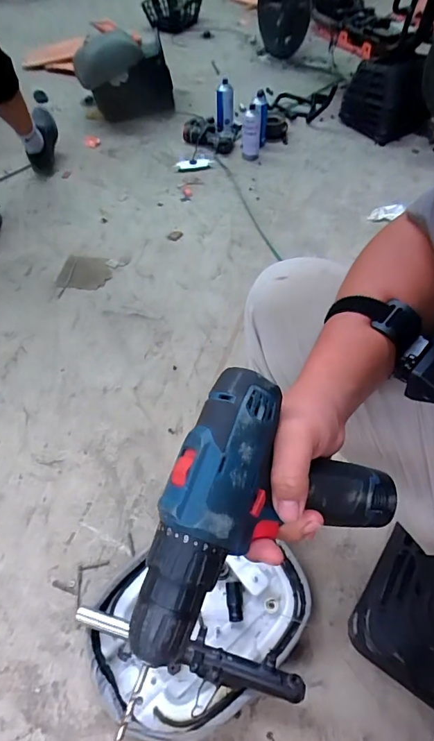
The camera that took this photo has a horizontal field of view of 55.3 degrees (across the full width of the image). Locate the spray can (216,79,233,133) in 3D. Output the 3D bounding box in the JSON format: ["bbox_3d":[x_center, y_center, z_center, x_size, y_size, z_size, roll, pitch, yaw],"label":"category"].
[{"bbox_3d":[0.022,-0.821,1.301,0.058,0.126,0.059,2,56,3],"label":"spray can"}]

